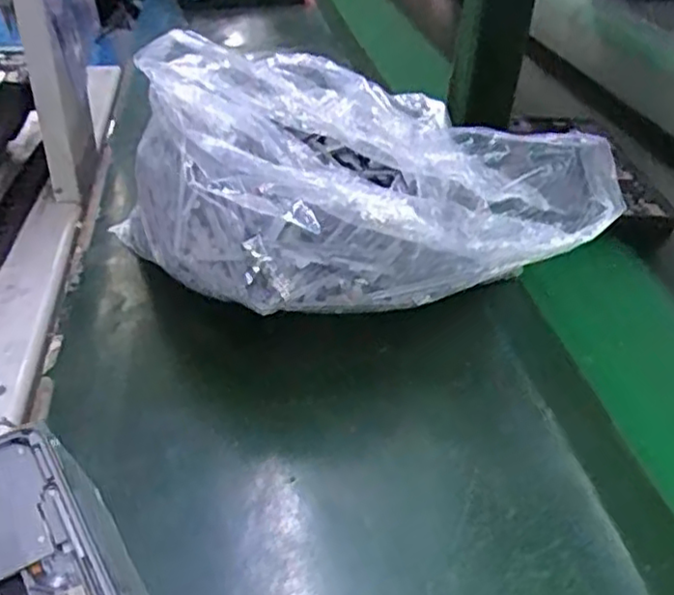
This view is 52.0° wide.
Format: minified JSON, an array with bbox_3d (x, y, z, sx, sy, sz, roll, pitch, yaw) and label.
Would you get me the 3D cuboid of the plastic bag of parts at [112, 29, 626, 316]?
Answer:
[{"bbox_3d":[-0.005,-0.105,0.531,0.343,0.141,0.243,-3,37,-6],"label":"plastic bag of parts"}]

